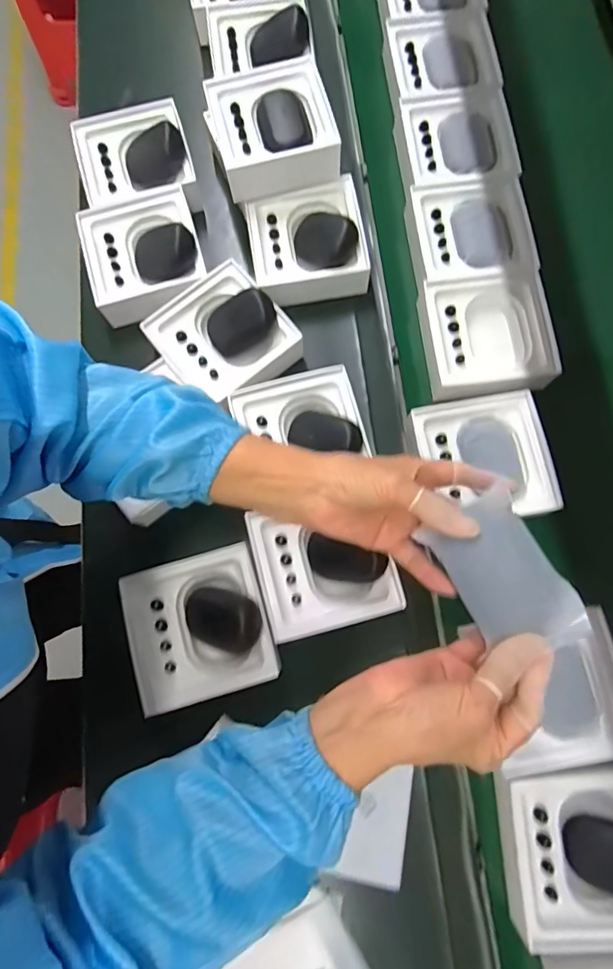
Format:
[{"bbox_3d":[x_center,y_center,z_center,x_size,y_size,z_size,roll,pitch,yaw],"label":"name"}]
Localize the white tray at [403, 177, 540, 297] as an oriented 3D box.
[{"bbox_3d":[0.204,-0.309,0.578,0.150,0.033,0.137,-5,77,0],"label":"white tray"}]

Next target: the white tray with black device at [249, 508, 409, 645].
[{"bbox_3d":[0.018,0.081,0.480,0.137,0.044,0.133,-15,77,-3],"label":"white tray with black device"}]

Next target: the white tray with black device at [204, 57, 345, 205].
[{"bbox_3d":[-0.038,-0.431,0.569,0.147,0.054,0.158,-14,77,-2],"label":"white tray with black device"}]

